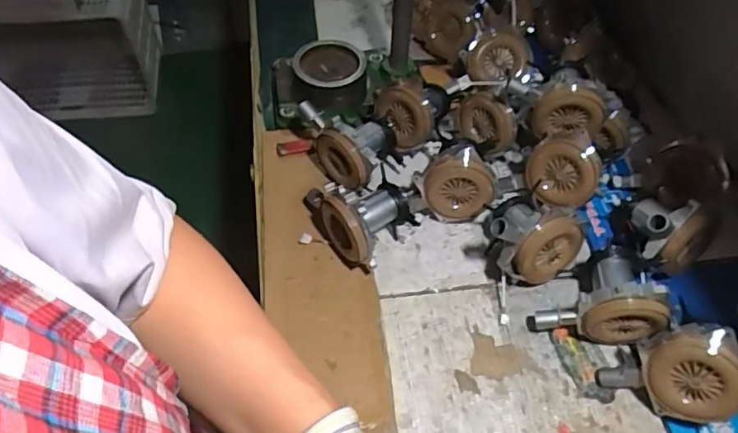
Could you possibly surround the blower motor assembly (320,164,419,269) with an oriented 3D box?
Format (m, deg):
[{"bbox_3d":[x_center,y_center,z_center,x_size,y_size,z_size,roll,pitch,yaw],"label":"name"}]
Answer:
[{"bbox_3d":[-0.004,-0.005,0.755,0.113,0.108,0.113,12,51,-15],"label":"blower motor assembly"}]

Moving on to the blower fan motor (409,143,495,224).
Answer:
[{"bbox_3d":[0.123,-0.042,0.784,0.106,0.122,0.054,39,40,-19],"label":"blower fan motor"}]

